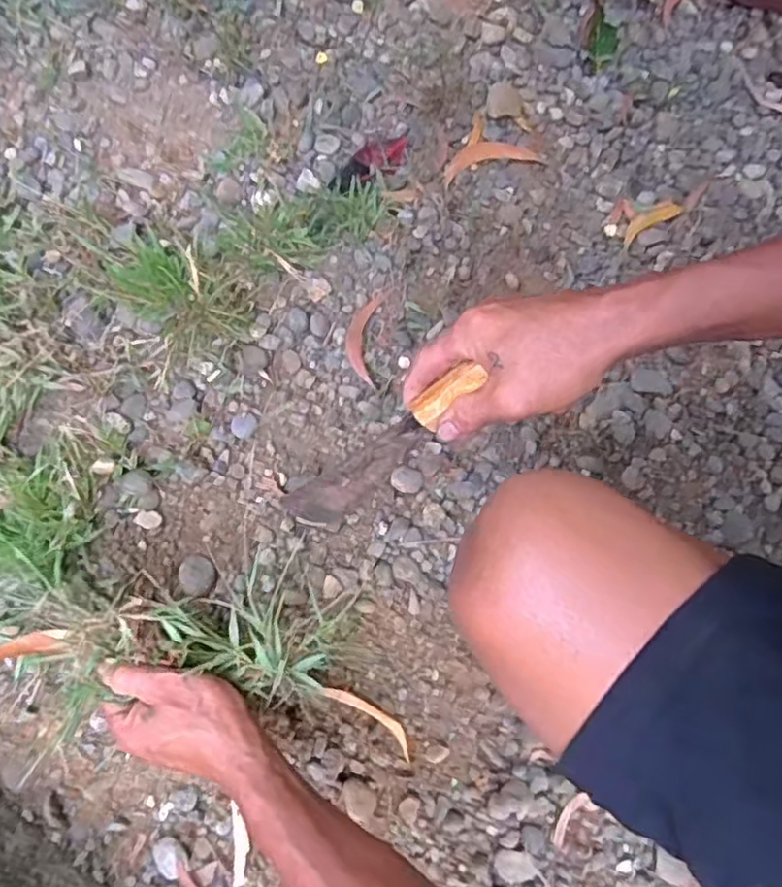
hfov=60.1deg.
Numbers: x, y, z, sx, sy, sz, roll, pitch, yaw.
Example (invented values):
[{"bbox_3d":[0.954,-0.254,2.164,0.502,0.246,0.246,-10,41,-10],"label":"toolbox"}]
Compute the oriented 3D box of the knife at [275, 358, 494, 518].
[{"bbox_3d":[-0.011,0.007,0.516,0.038,0.228,0.033,-21,76,-46],"label":"knife"}]

